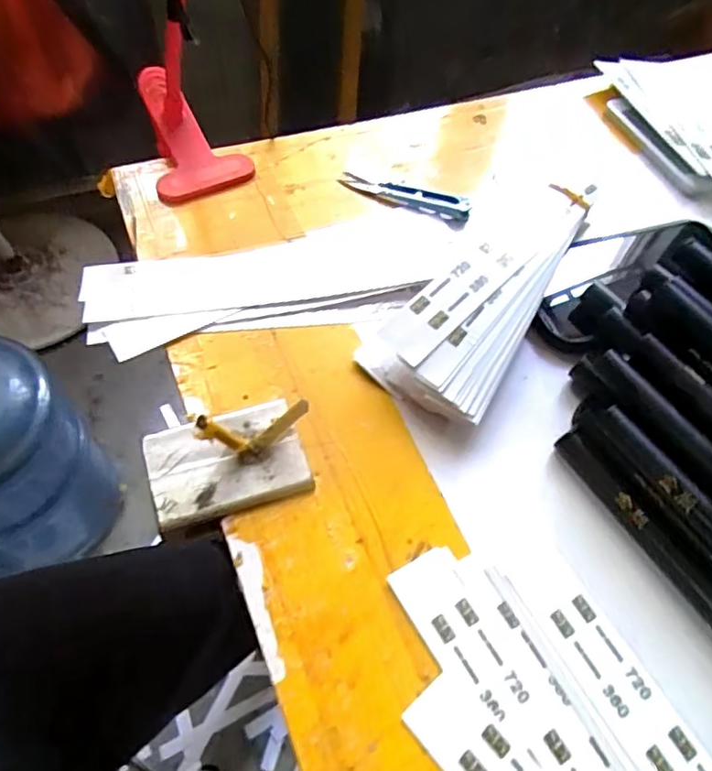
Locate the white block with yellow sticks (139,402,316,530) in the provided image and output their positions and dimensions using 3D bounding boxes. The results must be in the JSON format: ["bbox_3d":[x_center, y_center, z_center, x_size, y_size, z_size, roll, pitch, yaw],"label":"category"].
[{"bbox_3d":[-0.067,0.032,0.300,0.082,0.045,0.056,-13,60,-12],"label":"white block with yellow sticks"}]

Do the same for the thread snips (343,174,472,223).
[{"bbox_3d":[0.038,-0.146,0.445,0.099,0.016,0.017,23,59,10],"label":"thread snips"}]

